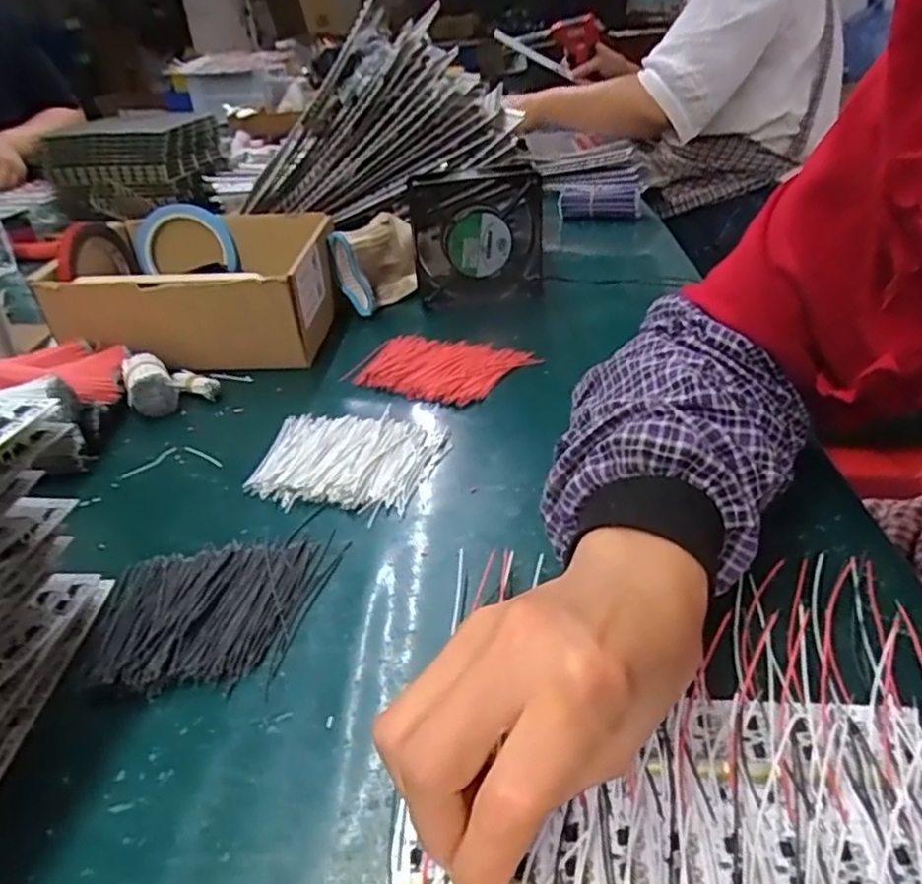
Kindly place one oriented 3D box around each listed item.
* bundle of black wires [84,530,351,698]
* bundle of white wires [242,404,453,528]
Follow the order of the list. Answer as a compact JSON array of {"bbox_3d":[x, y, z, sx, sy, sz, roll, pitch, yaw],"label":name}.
[{"bbox_3d":[-0.128,0.082,0.335,0.116,0.012,0.097,-3,33,3],"label":"bundle of black wires"},{"bbox_3d":[-0.077,0.009,0.440,0.120,0.007,0.097,10,36,22],"label":"bundle of white wires"}]

